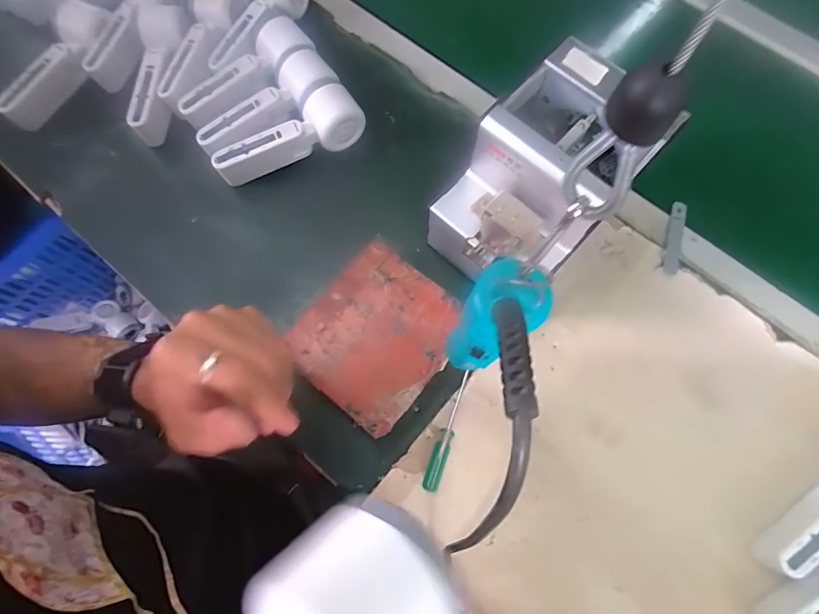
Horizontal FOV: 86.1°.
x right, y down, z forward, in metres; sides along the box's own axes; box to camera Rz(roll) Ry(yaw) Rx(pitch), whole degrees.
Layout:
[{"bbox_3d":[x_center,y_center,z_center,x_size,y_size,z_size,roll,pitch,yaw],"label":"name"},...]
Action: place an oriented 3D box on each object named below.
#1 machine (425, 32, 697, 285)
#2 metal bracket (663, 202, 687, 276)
[{"bbox_3d":[0.123,-0.109,0.419,0.124,0.157,0.171,42,76,12],"label":"machine"},{"bbox_3d":[0.284,-0.075,0.470,0.018,0.006,0.089,21,69,0],"label":"metal bracket"}]

